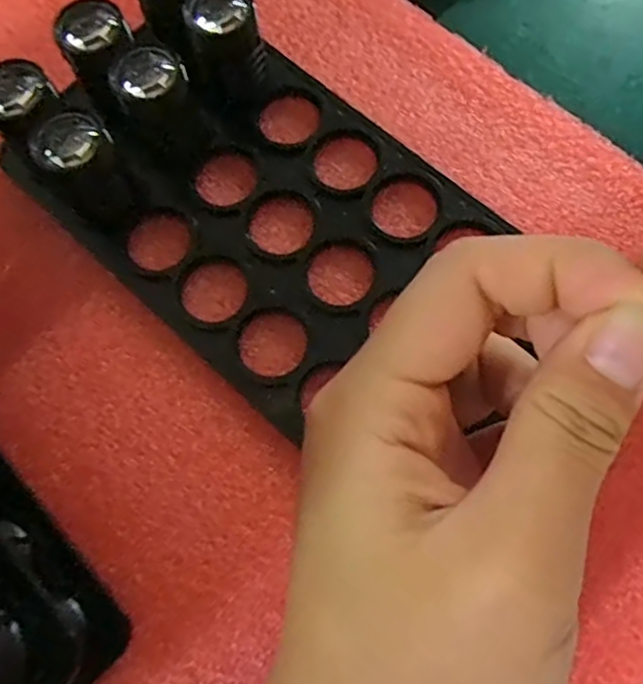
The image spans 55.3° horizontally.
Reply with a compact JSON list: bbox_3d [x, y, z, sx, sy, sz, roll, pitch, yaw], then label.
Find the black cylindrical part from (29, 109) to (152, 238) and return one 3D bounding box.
[{"bbox_3d":[-0.074,-0.056,0.199,0.024,0.034,0.027,-39,76,-10],"label":"black cylindrical part"}]

